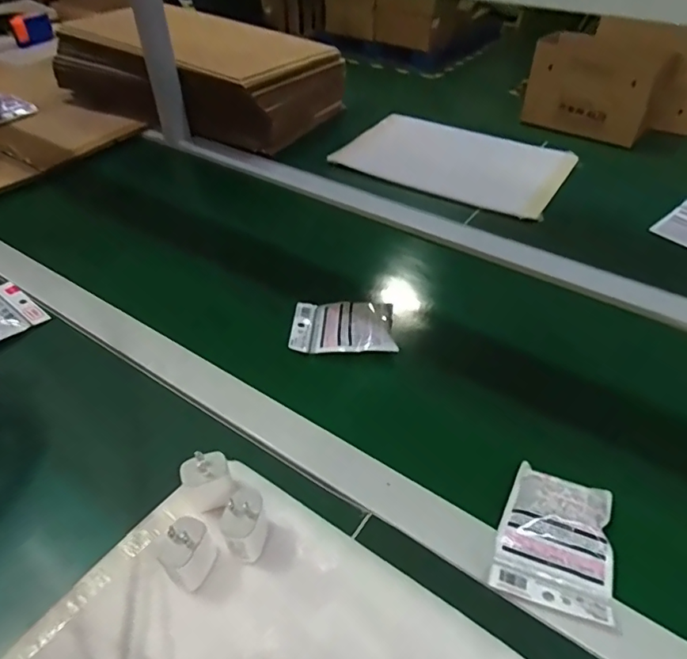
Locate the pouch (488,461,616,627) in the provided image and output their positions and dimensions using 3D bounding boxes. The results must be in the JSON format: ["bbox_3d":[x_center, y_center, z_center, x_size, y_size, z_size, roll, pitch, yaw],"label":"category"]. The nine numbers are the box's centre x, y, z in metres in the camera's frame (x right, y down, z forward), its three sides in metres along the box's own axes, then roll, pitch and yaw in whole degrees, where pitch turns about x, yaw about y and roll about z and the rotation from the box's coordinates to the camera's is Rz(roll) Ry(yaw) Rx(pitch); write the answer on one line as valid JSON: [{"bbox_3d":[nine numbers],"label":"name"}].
[{"bbox_3d":[0.190,0.187,0.468,0.095,0.022,0.123,13,46,17],"label":"pouch"}]

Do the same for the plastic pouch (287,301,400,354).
[{"bbox_3d":[-0.003,-0.013,0.682,0.129,0.036,0.102,-4,43,-1],"label":"plastic pouch"}]

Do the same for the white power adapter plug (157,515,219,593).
[{"bbox_3d":[-0.127,0.182,0.432,0.029,0.054,0.042,14,46,18],"label":"white power adapter plug"}]

